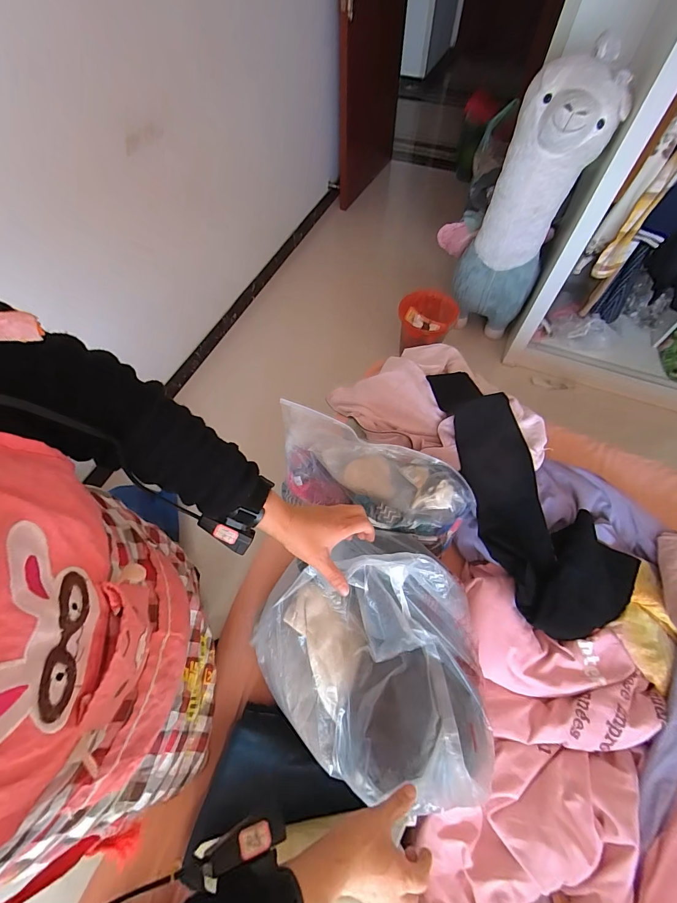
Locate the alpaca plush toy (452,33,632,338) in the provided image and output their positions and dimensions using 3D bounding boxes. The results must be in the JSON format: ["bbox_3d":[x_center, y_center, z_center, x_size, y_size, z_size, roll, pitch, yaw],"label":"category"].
[{"bbox_3d":[0.685,-0.845,1.431,0.250,0.959,0.290,-11,61,-6],"label":"alpaca plush toy"}]

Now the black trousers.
[{"bbox_3d":[0.401,0.049,0.798,0.269,0.121,0.631,-14,61,-8],"label":"black trousers"}]

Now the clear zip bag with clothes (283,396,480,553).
[{"bbox_3d":[0.059,0.059,0.781,0.425,0.088,0.169,21,63,11],"label":"clear zip bag with clothes"}]

